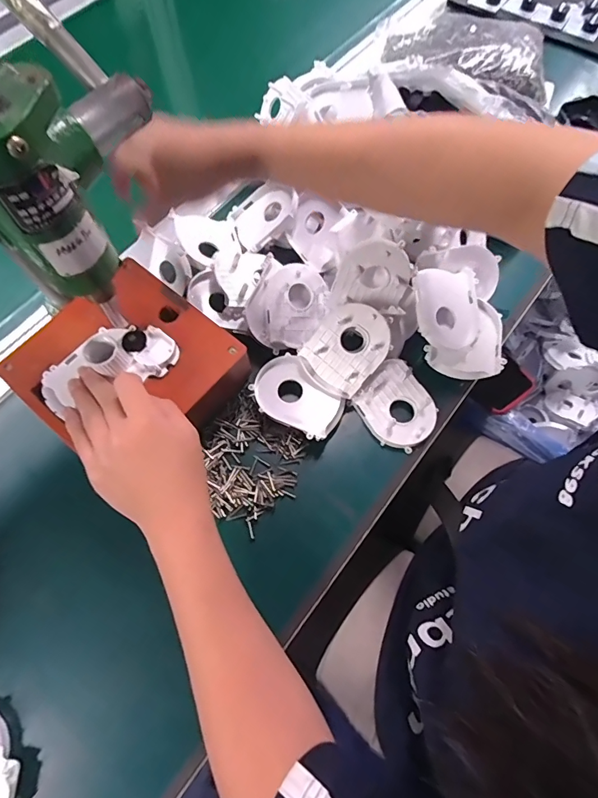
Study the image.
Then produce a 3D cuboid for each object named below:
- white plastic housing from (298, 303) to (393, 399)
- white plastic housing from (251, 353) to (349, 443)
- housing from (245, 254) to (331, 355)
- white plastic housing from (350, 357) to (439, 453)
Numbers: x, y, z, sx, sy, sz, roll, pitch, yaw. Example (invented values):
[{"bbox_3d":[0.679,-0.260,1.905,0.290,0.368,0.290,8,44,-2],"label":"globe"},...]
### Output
[{"bbox_3d":[0.043,-0.047,0.388,0.066,0.015,0.083,36,110,5],"label":"white plastic housing"},{"bbox_3d":[0.000,0.000,0.399,0.083,0.025,0.059,33,73,10],"label":"white plastic housing"},{"bbox_3d":[-0.010,-0.092,0.419,0.070,0.018,0.087,25,82,-12],"label":"housing"},{"bbox_3d":[0.093,0.007,0.409,0.068,0.013,0.079,-33,74,-12],"label":"white plastic housing"}]

